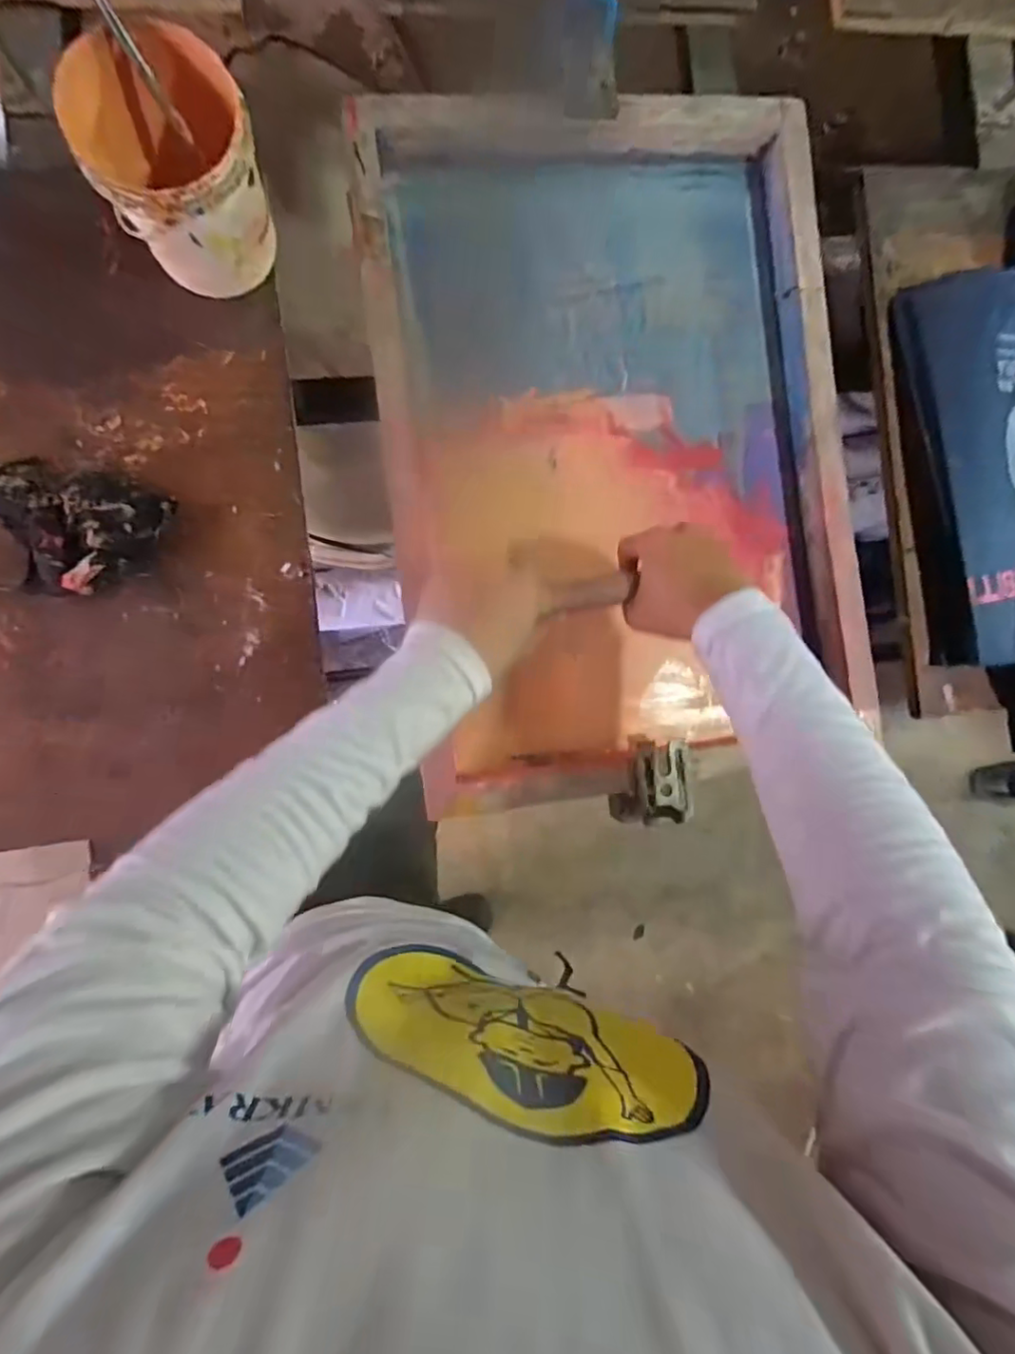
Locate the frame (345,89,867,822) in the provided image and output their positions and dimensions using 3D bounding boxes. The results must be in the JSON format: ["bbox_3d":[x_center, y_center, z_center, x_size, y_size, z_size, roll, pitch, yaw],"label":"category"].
[{"bbox_3d":[0.110,-0.229,0.569,0.449,0.053,0.656,-7,90,-9],"label":"frame"}]

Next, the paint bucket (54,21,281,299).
[{"bbox_3d":[-0.261,-0.399,0.461,0.120,0.110,0.136,-33,92,-7],"label":"paint bucket"}]

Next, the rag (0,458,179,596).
[{"bbox_3d":[-0.384,-0.131,0.494,0.150,0.028,0.112,21,85,-8],"label":"rag"}]

